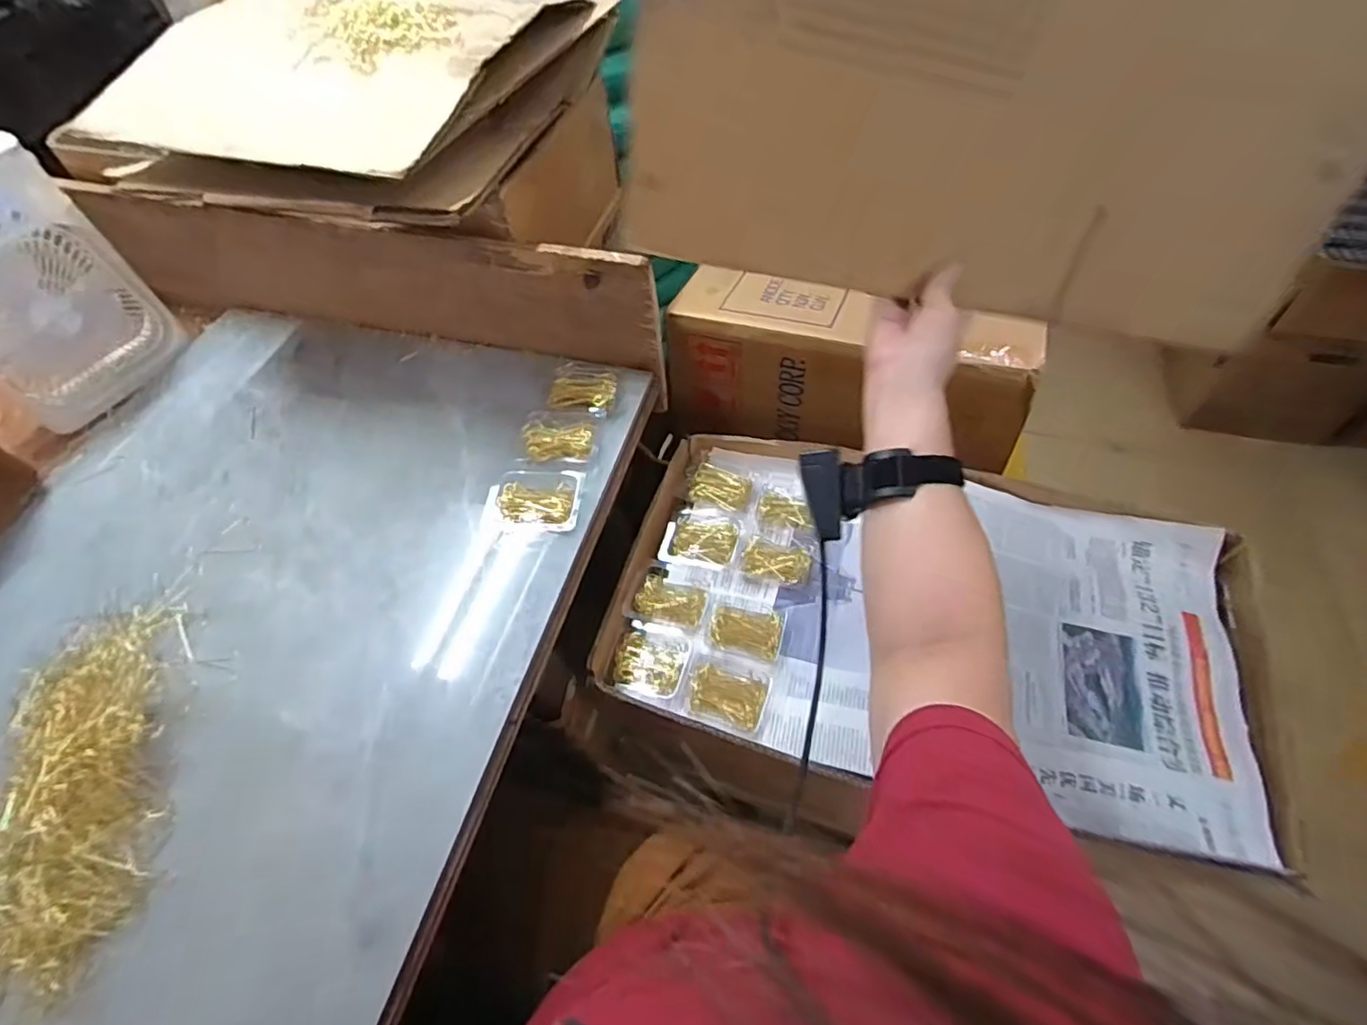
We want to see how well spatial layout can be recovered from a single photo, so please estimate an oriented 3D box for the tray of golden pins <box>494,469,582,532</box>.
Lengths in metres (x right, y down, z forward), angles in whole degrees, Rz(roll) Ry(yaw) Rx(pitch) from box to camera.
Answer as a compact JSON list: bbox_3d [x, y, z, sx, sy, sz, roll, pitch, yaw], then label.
[{"bbox_3d":[-0.143,-0.013,0.596,0.082,0.016,0.065,3,54,6],"label":"tray of golden pins"}]

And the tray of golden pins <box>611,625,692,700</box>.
[{"bbox_3d":[-0.033,0.151,0.610,0.075,0.013,0.066,14,58,13],"label":"tray of golden pins"}]

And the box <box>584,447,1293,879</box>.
[{"bbox_3d":[0.241,0.111,0.612,0.615,0.043,0.373,12,55,12],"label":"box"}]

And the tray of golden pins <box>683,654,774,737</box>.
[{"bbox_3d":[0.042,0.175,0.582,0.077,0.012,0.066,17,59,15],"label":"tray of golden pins"}]

